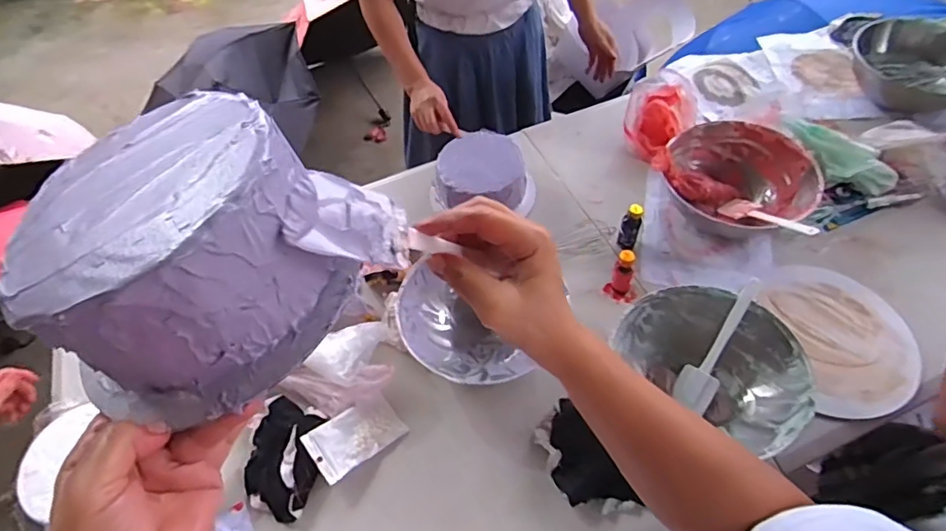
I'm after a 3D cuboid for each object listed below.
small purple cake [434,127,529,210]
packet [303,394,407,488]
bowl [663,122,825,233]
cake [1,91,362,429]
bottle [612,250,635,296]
[{"bbox_3d":[0.015,-0.165,0.982,0.155,0.066,0.155,-17,54,-7],"label":"small purple cake"},{"bbox_3d":[-0.163,0.235,0.765,0.123,0.017,0.080,-34,58,-18],"label":"packet"},{"bbox_3d":[0.443,-0.139,0.937,0.243,0.095,0.227,19,58,18],"label":"bowl"},{"bbox_3d":[-0.165,-0.010,0.310,0.154,0.097,0.167,-31,57,-16],"label":"cake"},{"bbox_3d":[0.235,0.013,0.854,0.029,0.087,0.024,14,56,15],"label":"bottle"}]

